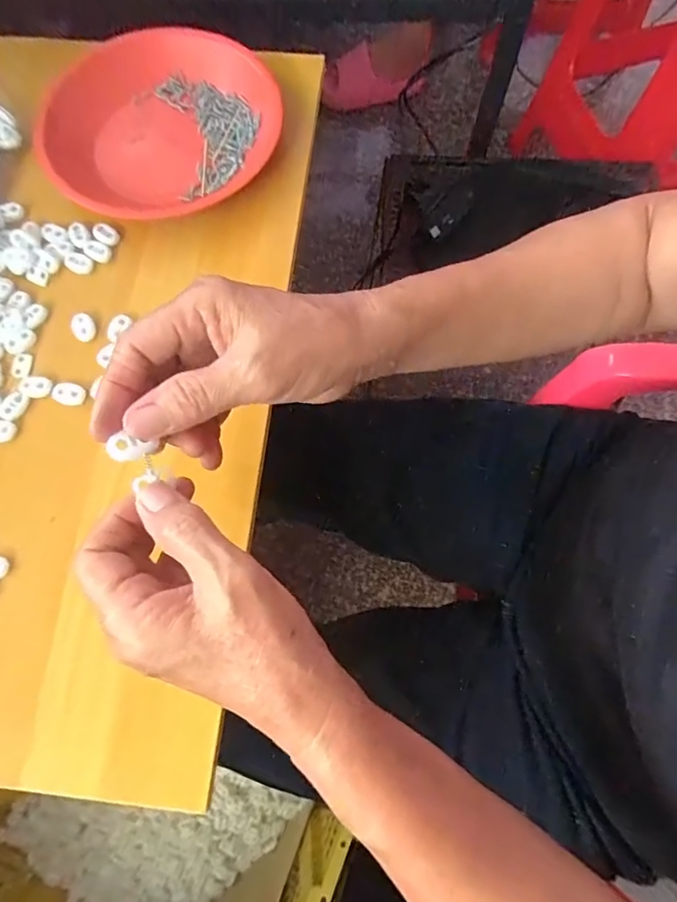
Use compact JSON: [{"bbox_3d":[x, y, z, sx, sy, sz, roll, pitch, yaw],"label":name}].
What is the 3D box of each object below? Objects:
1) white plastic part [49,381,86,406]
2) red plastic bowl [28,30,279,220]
[{"bbox_3d":[-0.194,-0.042,0.354,0.025,0.004,0.016,13,74,5],"label":"white plastic part"},{"bbox_3d":[-0.154,-0.281,0.414,0.191,0.022,0.184,0,73,1],"label":"red plastic bowl"}]

